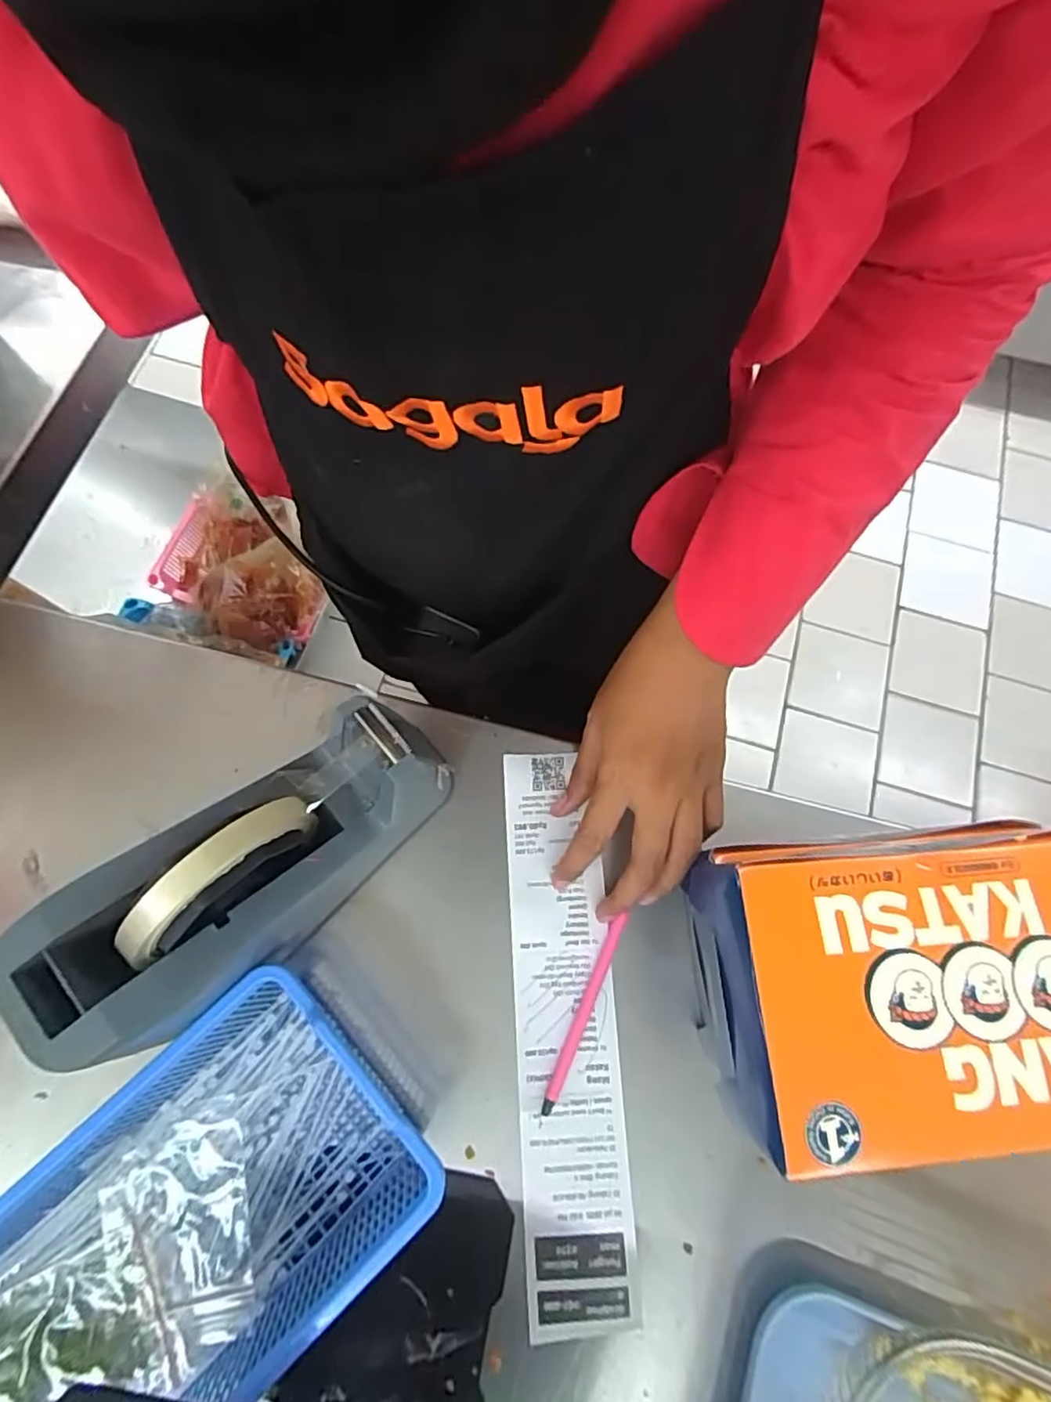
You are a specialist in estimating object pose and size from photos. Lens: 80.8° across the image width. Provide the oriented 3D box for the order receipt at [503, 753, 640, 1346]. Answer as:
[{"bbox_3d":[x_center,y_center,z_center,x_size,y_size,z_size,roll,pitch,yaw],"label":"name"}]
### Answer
[{"bbox_3d":[0.022,0.172,0.343,0.055,0.005,0.286,-3,73,-2],"label":"order receipt"}]

